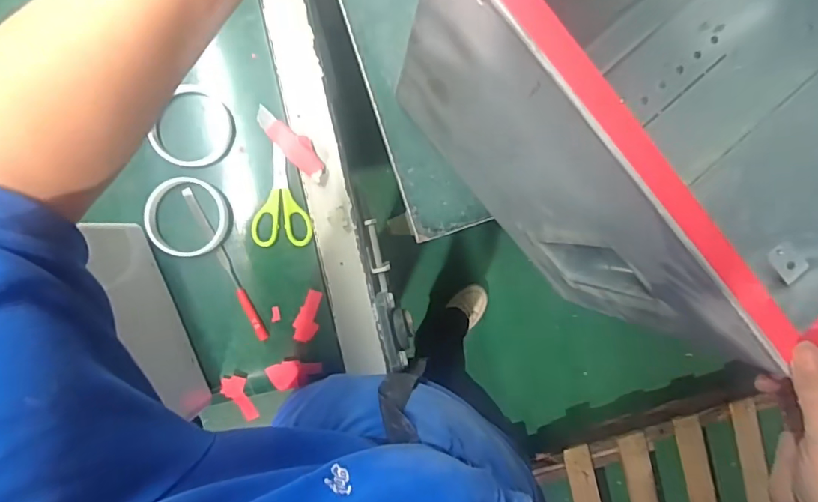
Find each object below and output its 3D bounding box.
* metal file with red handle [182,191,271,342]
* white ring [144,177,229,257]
[{"bbox_3d":[-0.200,0.015,0.542,0.013,0.008,0.183,-27,93,-3],"label":"metal file with red handle"},{"bbox_3d":[-0.237,-0.037,0.532,0.085,0.016,0.084,0,91,-4],"label":"white ring"}]

